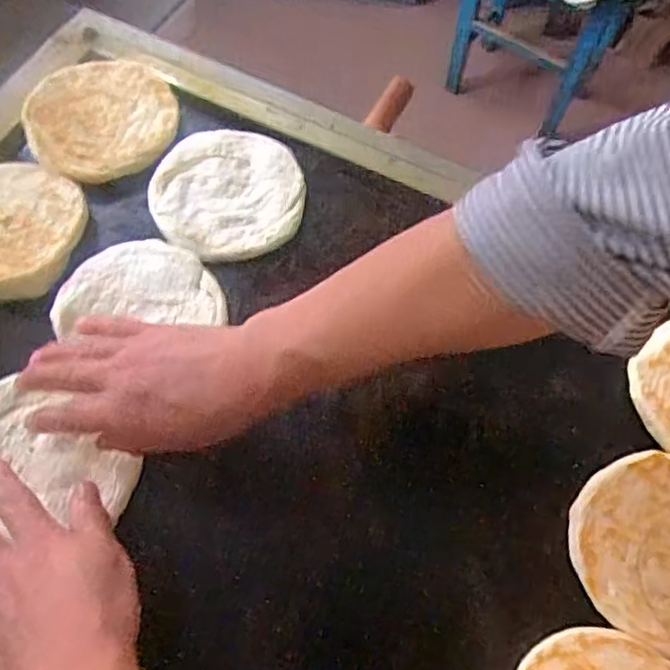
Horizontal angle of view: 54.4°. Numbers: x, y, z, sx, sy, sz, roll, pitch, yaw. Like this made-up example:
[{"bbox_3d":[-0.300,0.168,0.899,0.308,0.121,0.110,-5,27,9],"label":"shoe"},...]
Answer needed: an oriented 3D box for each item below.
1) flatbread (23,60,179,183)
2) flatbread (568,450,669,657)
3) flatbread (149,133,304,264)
[{"bbox_3d":[-0.209,-0.196,0.587,0.129,0.018,0.122,1,64,-2],"label":"flatbread"},{"bbox_3d":[0.226,0.142,0.431,0.129,0.007,0.123,0,63,-1],"label":"flatbread"},{"bbox_3d":[-0.093,-0.125,0.565,0.128,0.010,0.128,0,63,-1],"label":"flatbread"}]

